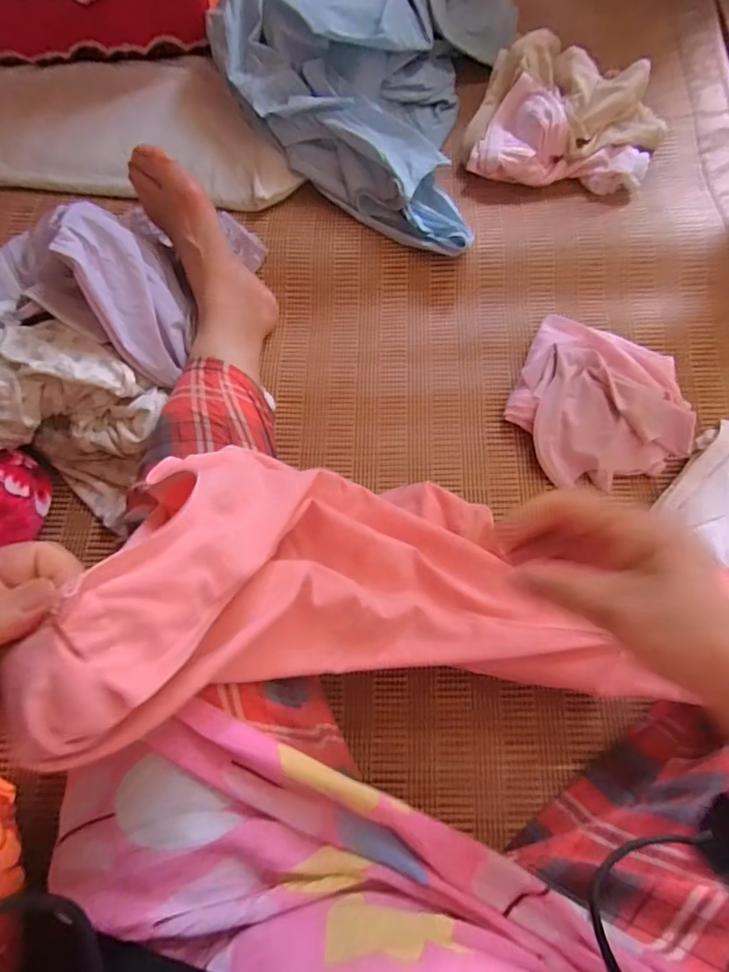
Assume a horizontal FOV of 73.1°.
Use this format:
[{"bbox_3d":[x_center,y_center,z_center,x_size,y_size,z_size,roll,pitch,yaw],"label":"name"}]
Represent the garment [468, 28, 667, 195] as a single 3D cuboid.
[{"bbox_3d":[0.248,-0.440,0.586,0.219,0.061,0.172,16,72,5],"label":"garment"}]

